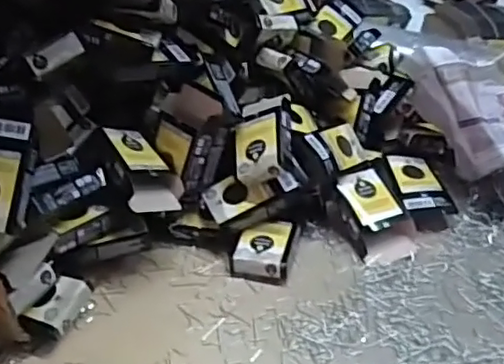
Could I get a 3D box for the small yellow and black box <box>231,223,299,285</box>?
[{"bbox_3d":[0.014,0.063,0.581,0.051,0.023,0.071,9,38,14],"label":"small yellow and black box"}]

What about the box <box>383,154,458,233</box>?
[{"bbox_3d":[0.182,0.008,0.645,0.052,0.019,0.103,-3,37,-3],"label":"box"}]

